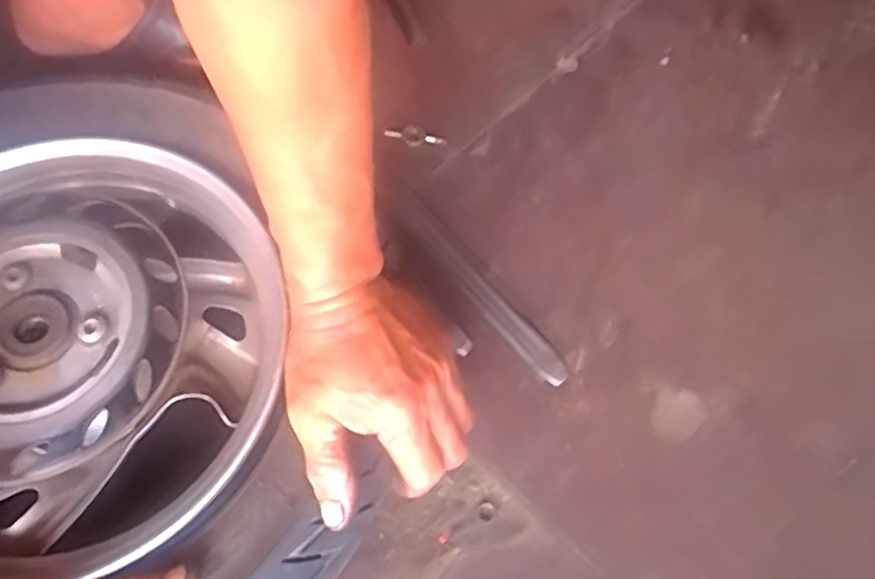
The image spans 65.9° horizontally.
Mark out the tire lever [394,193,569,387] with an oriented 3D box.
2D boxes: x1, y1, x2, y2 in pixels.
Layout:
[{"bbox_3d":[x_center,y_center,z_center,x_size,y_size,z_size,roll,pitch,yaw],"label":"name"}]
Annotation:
[{"bbox_3d":[0.027,-0.003,0.469,0.020,0.005,0.171,-35,67,-17],"label":"tire lever"}]

